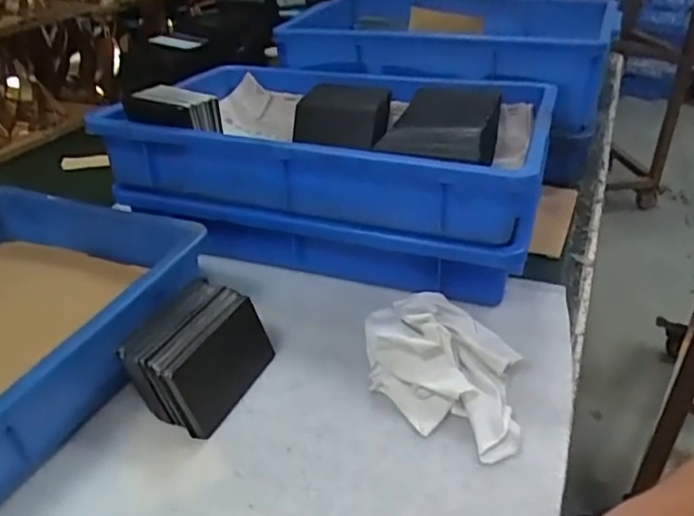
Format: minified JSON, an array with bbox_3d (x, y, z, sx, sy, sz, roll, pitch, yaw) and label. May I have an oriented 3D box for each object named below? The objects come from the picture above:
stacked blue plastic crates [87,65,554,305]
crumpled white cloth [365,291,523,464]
[{"bbox_3d":[-0.014,-0.099,0.584,0.382,0.136,0.239,11,36,16],"label":"stacked blue plastic crates"},{"bbox_3d":[0.063,0.071,0.411,0.100,0.041,0.126,1,34,3],"label":"crumpled white cloth"}]

